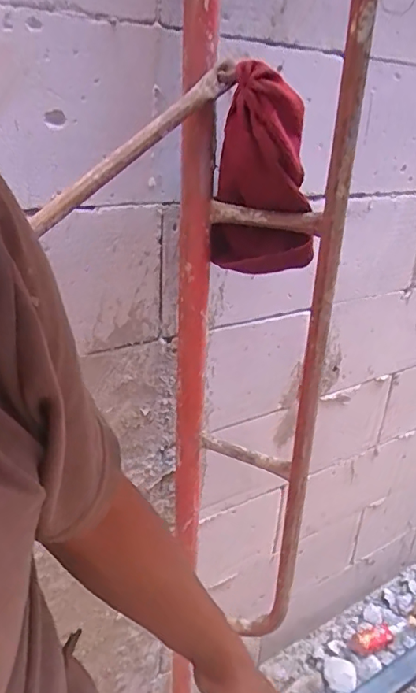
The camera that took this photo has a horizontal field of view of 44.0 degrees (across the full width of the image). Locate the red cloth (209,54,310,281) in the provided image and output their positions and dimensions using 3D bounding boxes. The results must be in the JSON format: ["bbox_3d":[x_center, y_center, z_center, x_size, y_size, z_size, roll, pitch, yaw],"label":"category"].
[{"bbox_3d":[0.073,-0.202,0.629,0.120,0.232,0.092,4,25,-2],"label":"red cloth"}]

